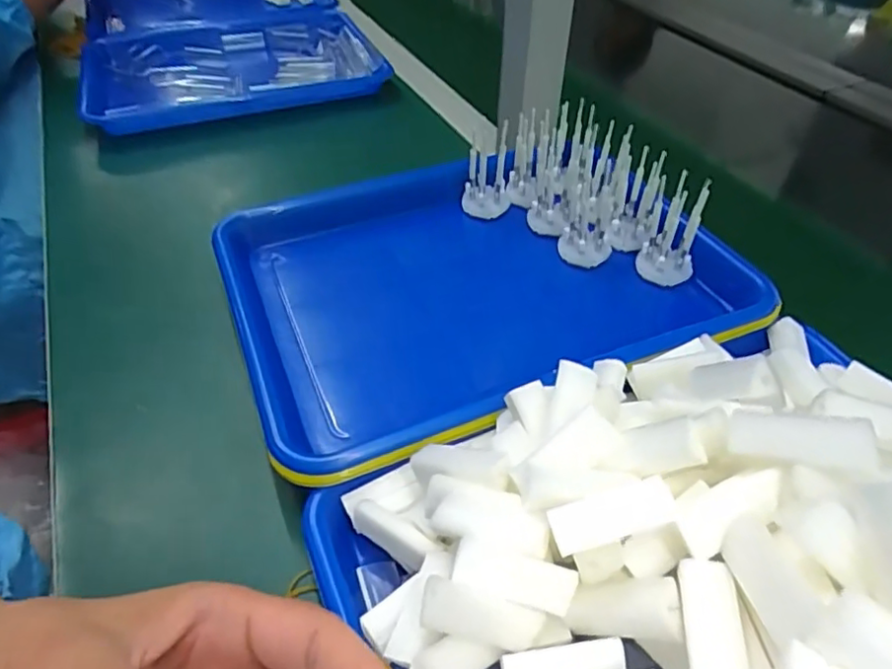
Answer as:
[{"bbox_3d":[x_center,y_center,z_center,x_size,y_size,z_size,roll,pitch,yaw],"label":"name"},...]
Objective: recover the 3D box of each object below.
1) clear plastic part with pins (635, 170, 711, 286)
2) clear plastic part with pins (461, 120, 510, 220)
[{"bbox_3d":[0.156,-0.066,0.419,0.035,0.079,0.029,16,46,14],"label":"clear plastic part with pins"},{"bbox_3d":[0.032,-0.125,0.478,0.037,0.067,0.026,-1,44,-2],"label":"clear plastic part with pins"}]

